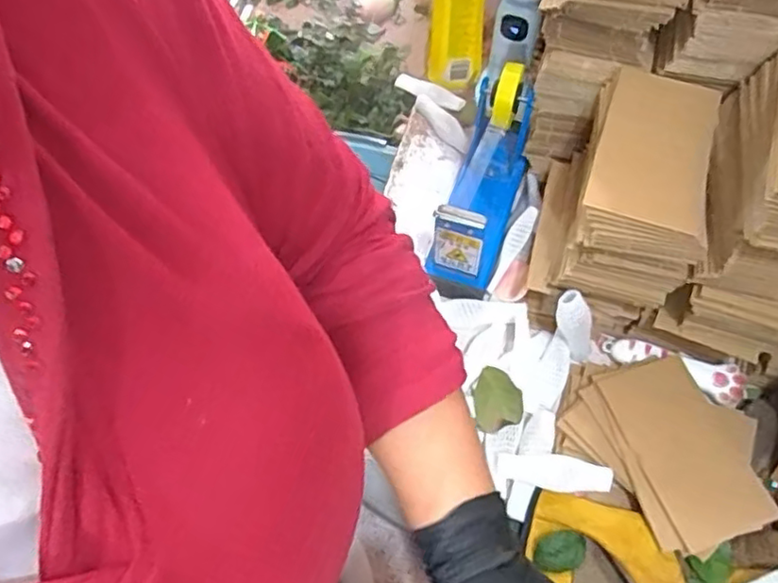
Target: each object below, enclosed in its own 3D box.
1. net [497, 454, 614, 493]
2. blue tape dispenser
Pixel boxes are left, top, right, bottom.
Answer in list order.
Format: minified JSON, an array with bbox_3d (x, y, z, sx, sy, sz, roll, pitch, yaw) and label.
[{"bbox_3d":[0.130,0.144,0.492,0.088,0.007,0.027,4,62,6],"label":"net"},{"bbox_3d":[0.085,-0.099,0.575,0.063,0.123,0.168,15,64,12],"label":"blue tape dispenser"}]

